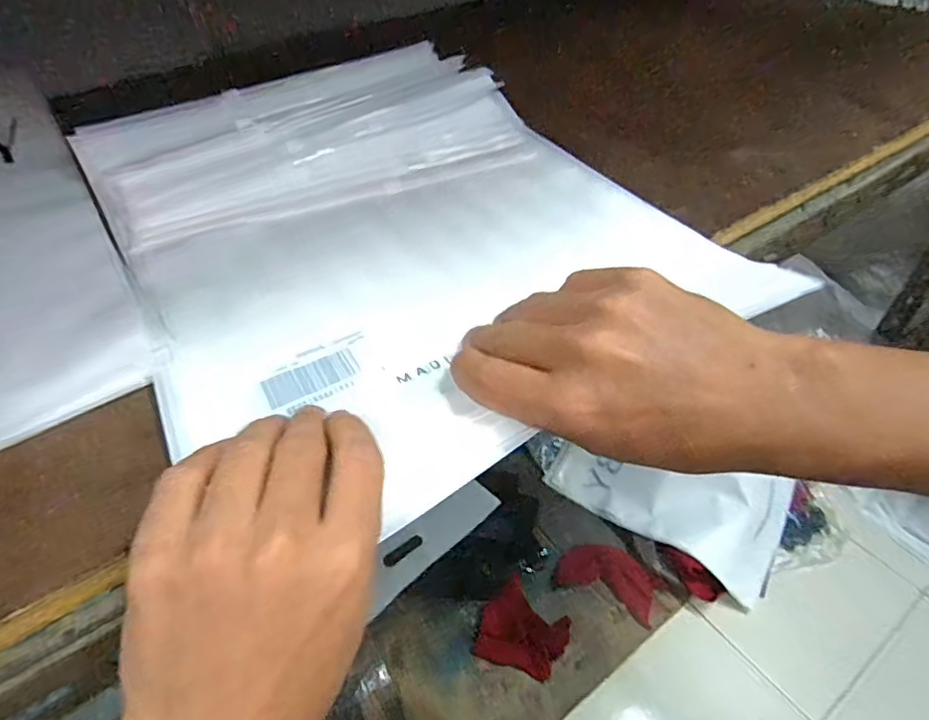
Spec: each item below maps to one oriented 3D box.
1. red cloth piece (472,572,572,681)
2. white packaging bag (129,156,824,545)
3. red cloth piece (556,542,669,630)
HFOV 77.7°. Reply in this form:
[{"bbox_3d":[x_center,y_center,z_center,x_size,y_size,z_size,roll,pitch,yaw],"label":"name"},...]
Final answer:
[{"bbox_3d":[0.091,0.401,0.870,0.126,0.017,0.120,13,46,15],"label":"red cloth piece"},{"bbox_3d":[-0.019,-0.050,0.337,0.305,0.023,0.263,-27,52,-22],"label":"white packaging bag"},{"bbox_3d":[0.227,0.341,0.903,0.158,0.004,0.080,22,73,13],"label":"red cloth piece"}]

